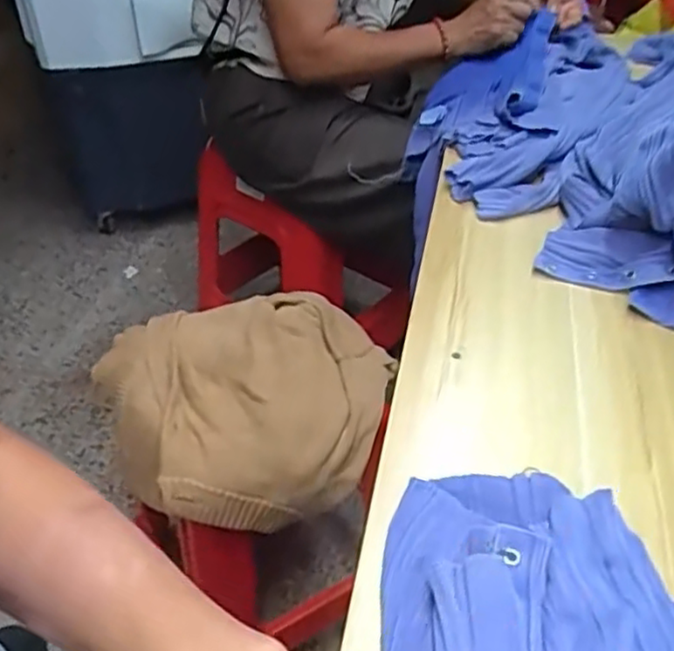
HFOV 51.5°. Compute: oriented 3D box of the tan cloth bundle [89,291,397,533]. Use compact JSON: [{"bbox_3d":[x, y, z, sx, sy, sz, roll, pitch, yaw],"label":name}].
[{"bbox_3d":[-0.107,0.089,0.887,0.350,0.121,0.295,-14,42,-16],"label":"tan cloth bundle"}]

